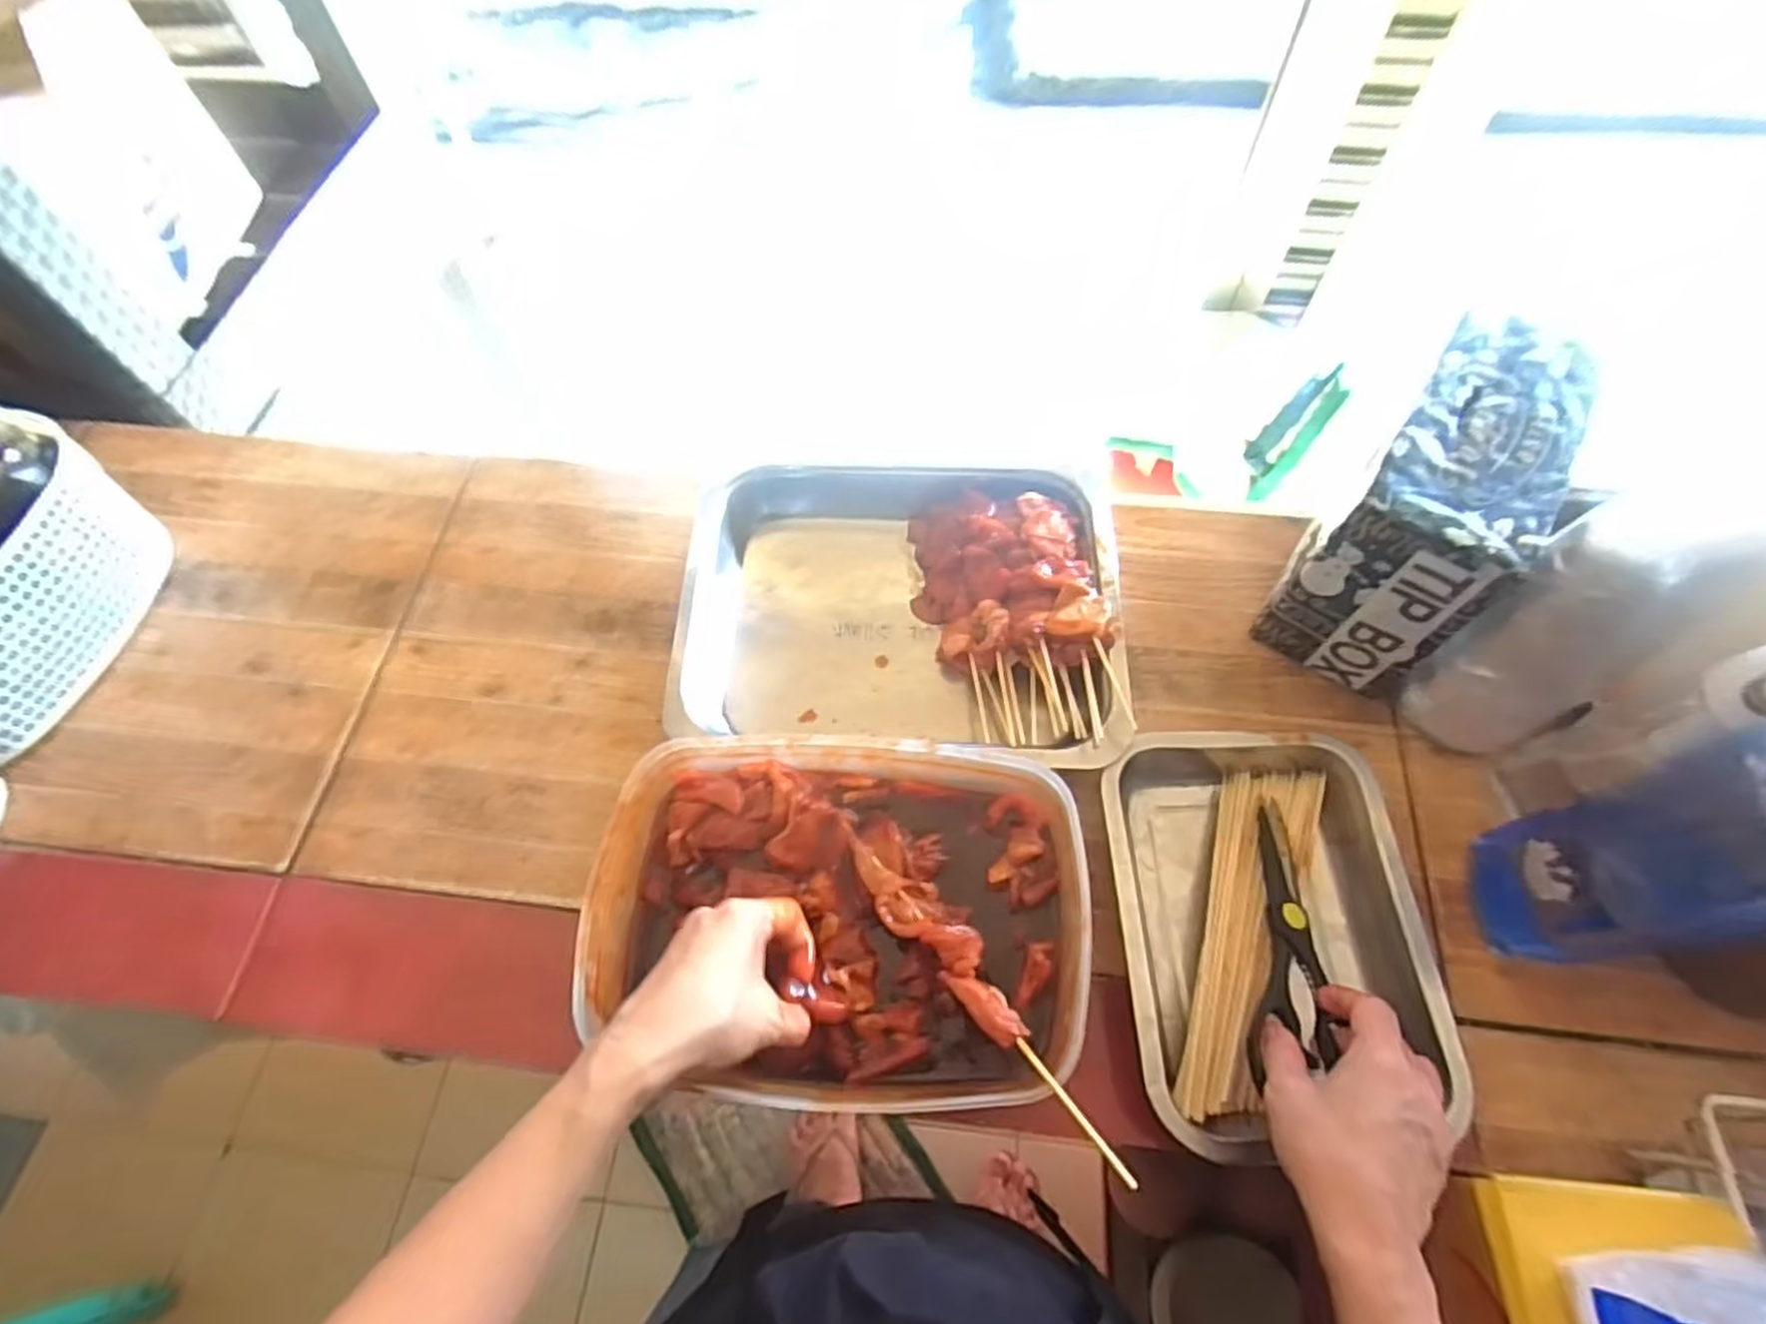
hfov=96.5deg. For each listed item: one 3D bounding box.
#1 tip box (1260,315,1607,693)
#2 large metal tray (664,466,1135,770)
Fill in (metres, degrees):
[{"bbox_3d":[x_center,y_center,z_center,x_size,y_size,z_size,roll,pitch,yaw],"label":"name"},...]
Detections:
[{"bbox_3d":[0.387,-0.106,0.585,0.105,0.177,0.197,28,67,15],"label":"tip box"},{"bbox_3d":[0.016,-0.059,0.634,0.333,0.066,0.282,4,63,3],"label":"large metal tray"}]

